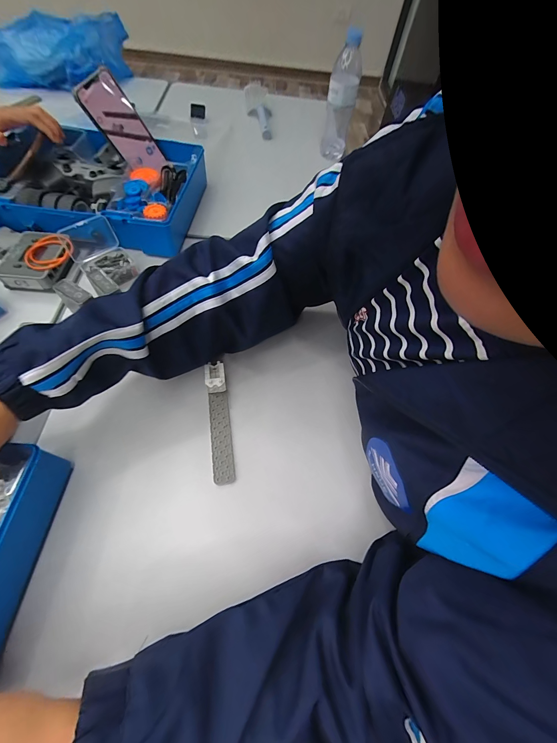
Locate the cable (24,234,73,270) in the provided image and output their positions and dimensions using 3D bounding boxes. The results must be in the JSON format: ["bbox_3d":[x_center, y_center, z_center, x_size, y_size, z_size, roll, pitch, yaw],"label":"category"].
[{"bbox_3d":[-0.365,-0.189,0.463,0.068,0.011,0.071,-28,67,-18],"label":"cable"}]

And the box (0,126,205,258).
[{"bbox_3d":[-0.360,-0.345,0.559,0.423,0.097,0.270,8,61,0],"label":"box"}]

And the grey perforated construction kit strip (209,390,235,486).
[{"bbox_3d":[-0.074,0.083,0.378,0.025,0.004,0.120,-6,62,-8],"label":"grey perforated construction kit strip"}]

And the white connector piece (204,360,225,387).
[{"bbox_3d":[-0.084,0.004,0.385,0.026,0.007,0.040,-6,47,-13],"label":"white connector piece"}]

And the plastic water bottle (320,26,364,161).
[{"bbox_3d":[0.142,-0.605,0.659,0.062,0.211,0.058,14,61,3],"label":"plastic water bottle"}]

